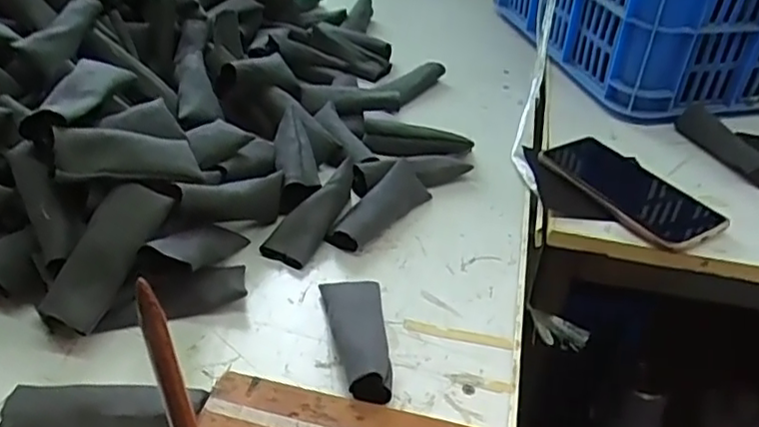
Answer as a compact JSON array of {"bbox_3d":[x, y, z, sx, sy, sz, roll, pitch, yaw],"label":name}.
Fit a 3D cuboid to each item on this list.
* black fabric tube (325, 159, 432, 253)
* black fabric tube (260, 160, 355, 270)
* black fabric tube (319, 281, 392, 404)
[{"bbox_3d":[0.004,-0.008,0.523,0.034,0.034,0.102,25,42,27],"label":"black fabric tube"},{"bbox_3d":[-0.048,-0.003,0.512,0.032,0.022,0.110,24,61,25],"label":"black fabric tube"},{"bbox_3d":[-0.015,0.077,0.418,0.039,0.028,0.103,-1,37,-6],"label":"black fabric tube"}]

